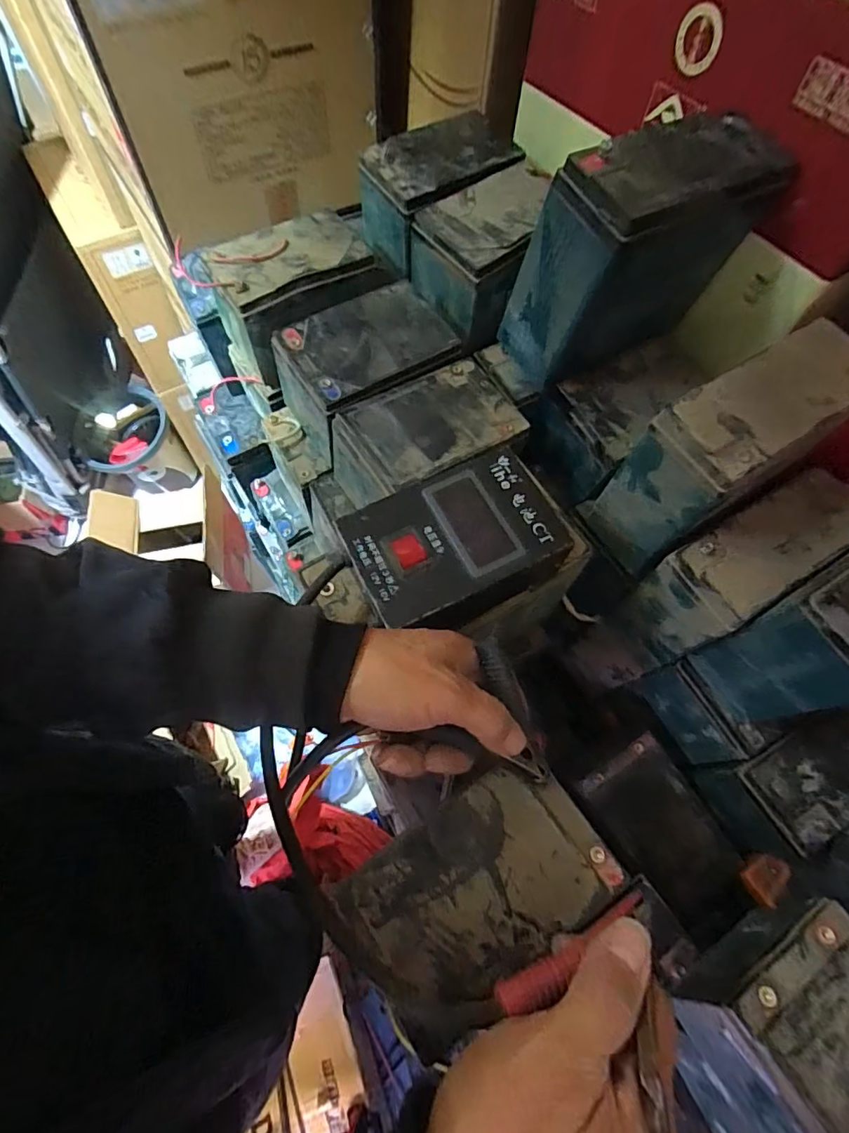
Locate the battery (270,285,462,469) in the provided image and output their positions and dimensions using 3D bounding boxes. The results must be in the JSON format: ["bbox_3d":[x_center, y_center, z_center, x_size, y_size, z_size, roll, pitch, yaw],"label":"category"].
[{"bbox_3d":[-0.056,-0.189,0.514,0.155,0.100,0.102,-33,69,-17],"label":"battery"}]

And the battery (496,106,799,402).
[{"bbox_3d":[0.175,-0.260,0.441,0.174,0.166,0.090,-26,67,-14],"label":"battery"}]

